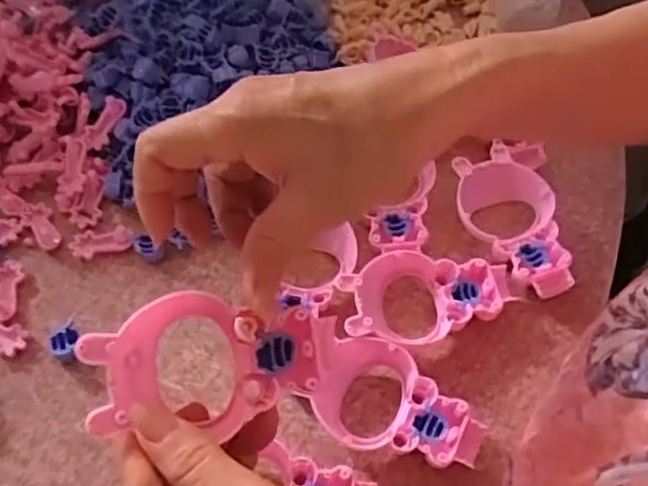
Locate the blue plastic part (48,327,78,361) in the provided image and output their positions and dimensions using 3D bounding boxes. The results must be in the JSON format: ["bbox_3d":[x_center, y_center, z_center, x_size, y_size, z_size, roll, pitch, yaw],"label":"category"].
[{"bbox_3d":[-0.151,0.060,0.377,0.014,0.015,0.017,2,59,1],"label":"blue plastic part"}]

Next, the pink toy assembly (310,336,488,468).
[{"bbox_3d":[0.041,0.087,0.355,0.088,0.021,0.059,10,60,5],"label":"pink toy assembly"}]

